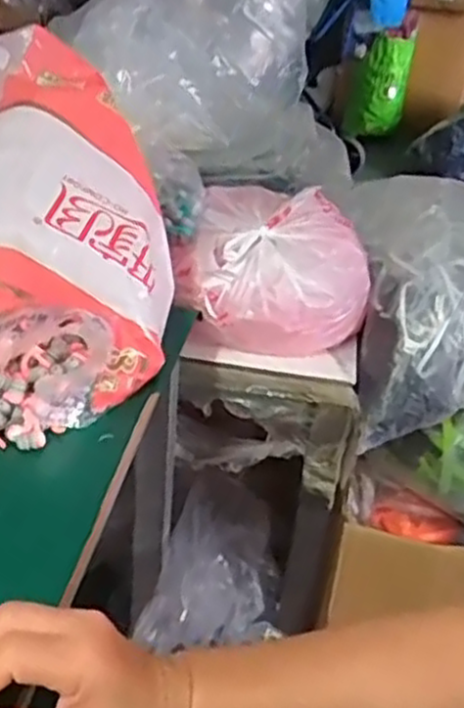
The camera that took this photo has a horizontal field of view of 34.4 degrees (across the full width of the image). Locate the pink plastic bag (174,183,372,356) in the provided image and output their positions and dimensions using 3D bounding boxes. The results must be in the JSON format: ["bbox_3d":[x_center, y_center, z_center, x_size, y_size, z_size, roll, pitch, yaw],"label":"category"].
[{"bbox_3d":[0.046,-0.105,0.846,0.207,0.121,0.193,6,33,-1],"label":"pink plastic bag"}]

